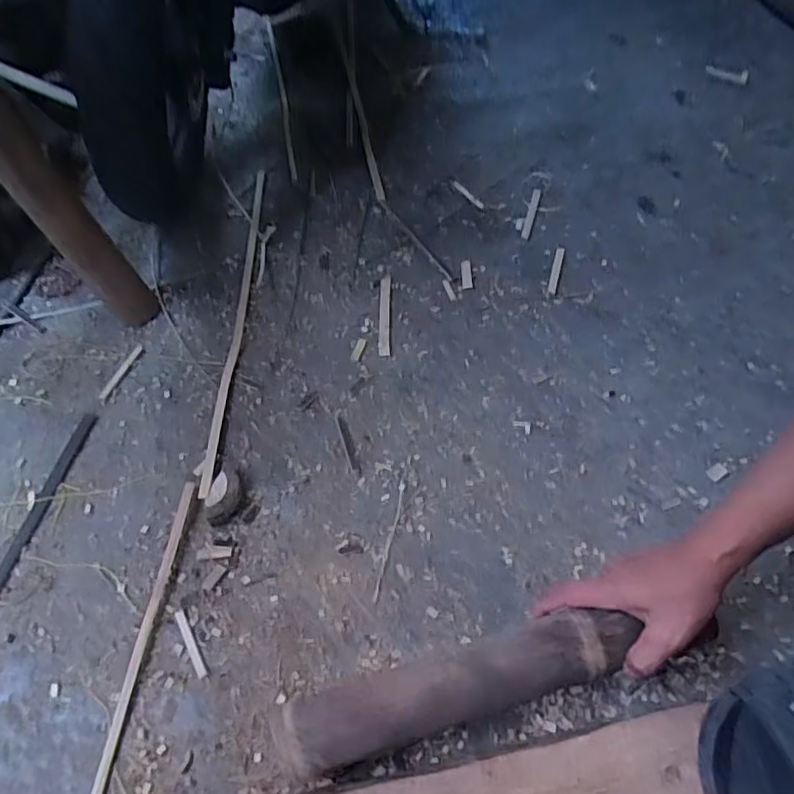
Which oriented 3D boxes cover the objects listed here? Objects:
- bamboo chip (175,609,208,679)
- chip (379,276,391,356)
[{"bbox_3d":[-0.207,0.246,0.620,0.010,0.004,0.074,-28,56,-15],"label":"bamboo chip"},{"bbox_3d":[-0.017,-0.113,0.848,0.015,0.006,0.145,-2,53,3],"label":"chip"}]

